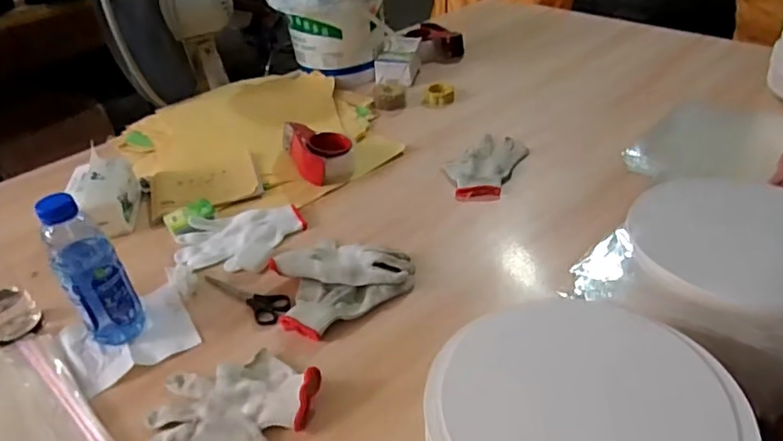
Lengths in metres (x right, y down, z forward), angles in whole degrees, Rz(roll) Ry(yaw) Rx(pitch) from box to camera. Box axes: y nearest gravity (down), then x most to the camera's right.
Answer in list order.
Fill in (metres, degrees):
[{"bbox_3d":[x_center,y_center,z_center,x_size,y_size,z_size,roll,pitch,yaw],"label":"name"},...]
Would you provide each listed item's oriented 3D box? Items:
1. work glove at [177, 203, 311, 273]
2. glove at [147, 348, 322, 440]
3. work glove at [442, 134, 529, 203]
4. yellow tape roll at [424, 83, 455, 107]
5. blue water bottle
[{"bbox_3d":[-0.232,0.029,0.871,0.193,0.019,0.138,-13,37,-11],"label":"work glove"},{"bbox_3d":[-0.174,0.192,0.627,0.184,0.034,0.102,-8,36,-4],"label":"glove"},{"bbox_3d":[0.160,-0.095,1.001,0.117,0.020,0.214,14,40,25],"label":"work glove"},{"bbox_3d":[0.107,-0.281,1.253,0.066,0.028,0.065,-4,36,3],"label":"yellow tape roll"},{"bbox_3d":[-0.369,0.061,0.690,0.064,0.201,0.069,-28,41,-28],"label":"blue water bottle"}]

